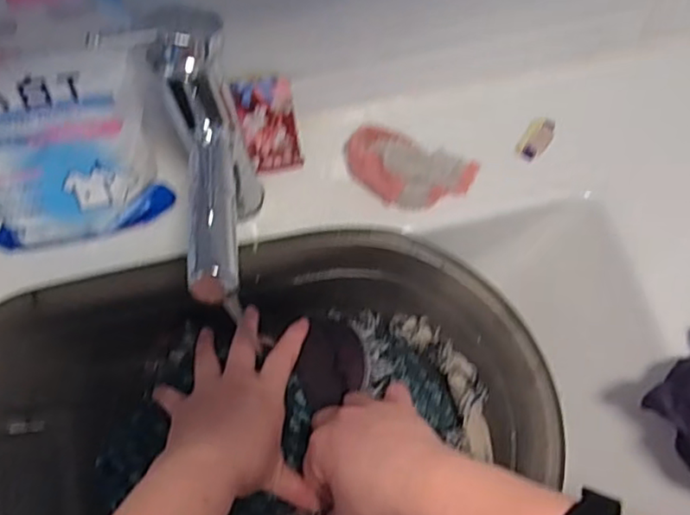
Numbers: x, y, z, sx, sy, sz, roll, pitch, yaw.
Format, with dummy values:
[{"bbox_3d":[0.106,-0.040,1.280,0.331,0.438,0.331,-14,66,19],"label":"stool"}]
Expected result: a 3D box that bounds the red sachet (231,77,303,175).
[{"bbox_3d":[-0.065,-0.112,0.544,0.047,0.081,0.007,-9,31,-1],"label":"red sachet"}]

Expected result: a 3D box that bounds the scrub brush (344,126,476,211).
[{"bbox_3d":[0.056,-0.077,0.544,0.113,0.034,0.068,6,66,6],"label":"scrub brush"}]

